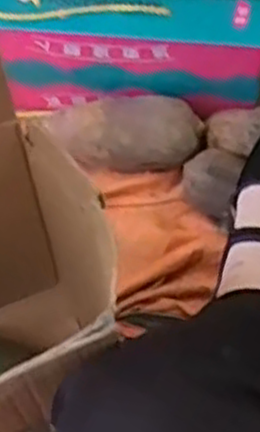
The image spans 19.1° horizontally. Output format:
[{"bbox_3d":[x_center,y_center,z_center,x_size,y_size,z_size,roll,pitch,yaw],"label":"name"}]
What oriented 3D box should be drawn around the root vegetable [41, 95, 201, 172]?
[{"bbox_3d":[-0.006,-0.093,0.812,0.158,0.061,0.068,4,63,5],"label":"root vegetable"}]

